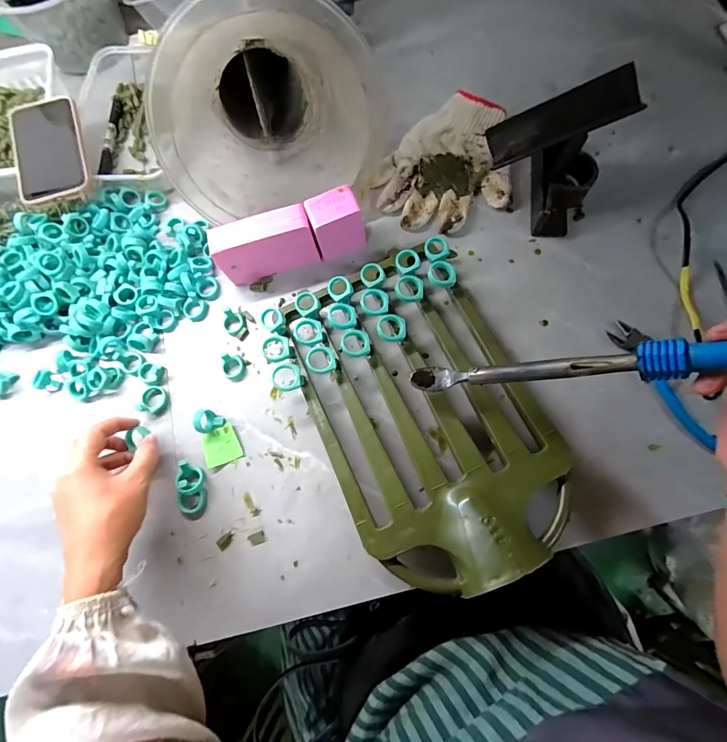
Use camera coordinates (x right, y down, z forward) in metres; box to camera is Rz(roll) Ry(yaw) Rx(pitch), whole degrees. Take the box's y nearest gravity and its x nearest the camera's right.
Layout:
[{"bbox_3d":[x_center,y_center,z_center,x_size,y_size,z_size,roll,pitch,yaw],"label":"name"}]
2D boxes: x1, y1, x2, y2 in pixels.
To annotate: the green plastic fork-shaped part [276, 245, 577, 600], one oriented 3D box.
[{"bbox_3d":[0.052,0.025,0.375,0.196,0.080,0.318,-24,74,-3],"label":"green plastic fork-shaped part"}]

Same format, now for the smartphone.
[{"bbox_3d":[-0.384,-0.276,0.491,0.080,0.013,0.167,-20,70,-10],"label":"smartphone"}]

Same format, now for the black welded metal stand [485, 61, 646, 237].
[{"bbox_3d":[0.199,-0.224,0.420,0.115,0.120,0.101,0,74,4],"label":"black welded metal stand"}]

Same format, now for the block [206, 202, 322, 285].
[{"bbox_3d":[-0.110,-0.141,0.448,0.112,0.066,0.040,-18,74,-1],"label":"block"}]

